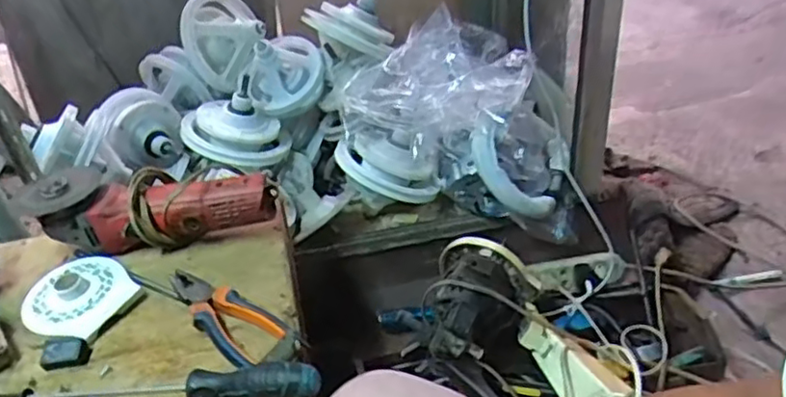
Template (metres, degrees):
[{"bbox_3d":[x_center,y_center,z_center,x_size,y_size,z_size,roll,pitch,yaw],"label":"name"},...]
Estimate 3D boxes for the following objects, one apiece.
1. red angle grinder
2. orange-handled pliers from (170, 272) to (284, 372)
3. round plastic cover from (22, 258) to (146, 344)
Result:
[{"bbox_3d":[-0.278,0.010,0.768,0.273,0.085,0.085,-3,36,5],"label":"red angle grinder"},{"bbox_3d":[-0.175,0.112,0.666,0.154,0.022,0.059,25,45,36],"label":"orange-handled pliers"},{"bbox_3d":[-0.332,0.104,0.701,0.106,0.023,0.100,-4,35,3],"label":"round plastic cover"}]

